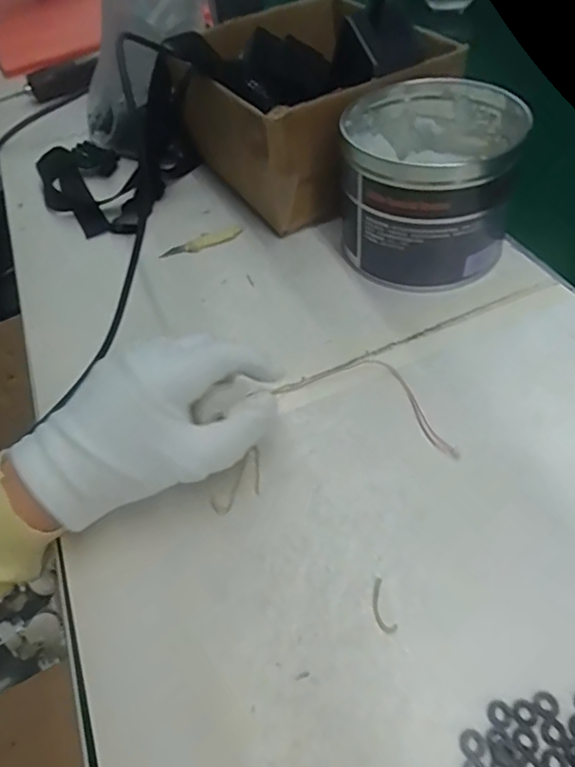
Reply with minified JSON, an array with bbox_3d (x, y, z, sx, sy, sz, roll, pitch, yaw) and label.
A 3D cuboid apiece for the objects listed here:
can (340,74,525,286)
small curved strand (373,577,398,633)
[{"bbox_3d":[0.105,-0.152,0.416,0.124,0.100,0.131,-3,50,4],"label":"can"},{"bbox_3d":[0.046,0.110,0.267,0.009,0.004,0.026,-13,50,-5],"label":"small curved strand"}]

